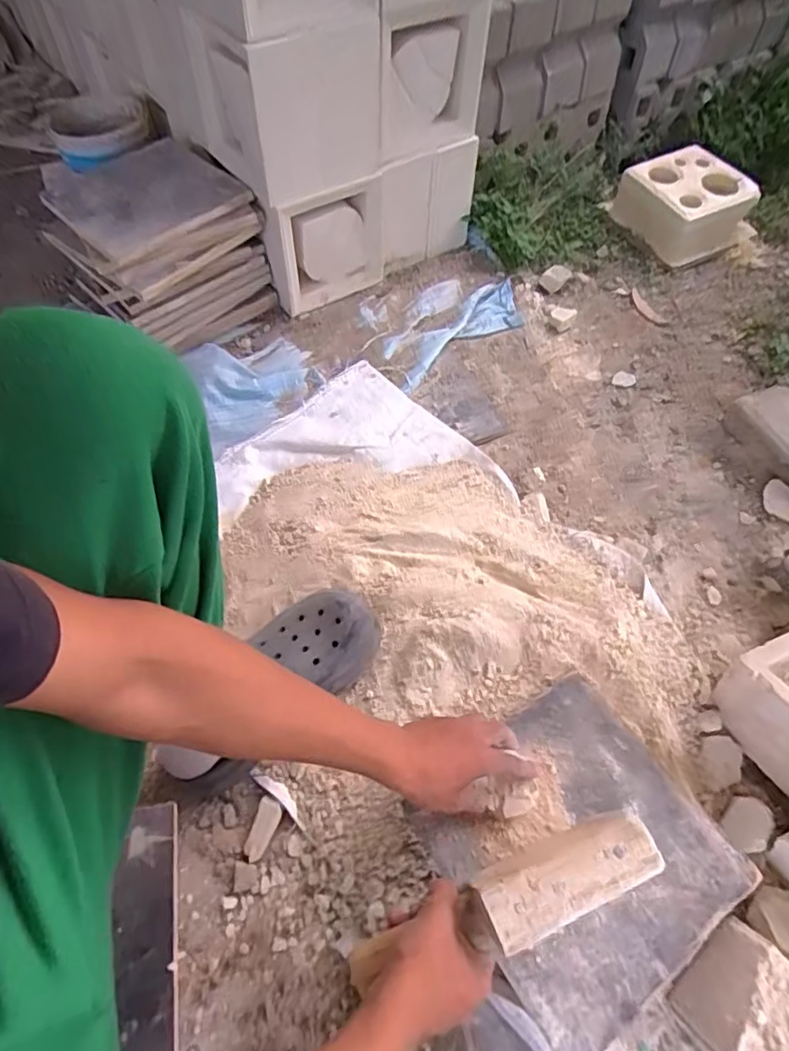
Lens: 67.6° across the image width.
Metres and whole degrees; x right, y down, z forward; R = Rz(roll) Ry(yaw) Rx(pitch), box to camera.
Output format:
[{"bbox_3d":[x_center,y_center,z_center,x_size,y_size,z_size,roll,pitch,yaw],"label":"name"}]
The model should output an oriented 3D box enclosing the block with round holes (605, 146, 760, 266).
[{"bbox_3d":[0.619,-0.692,1.267,0.215,0.108,0.230,-27,61,-17],"label":"block with round holes"}]

